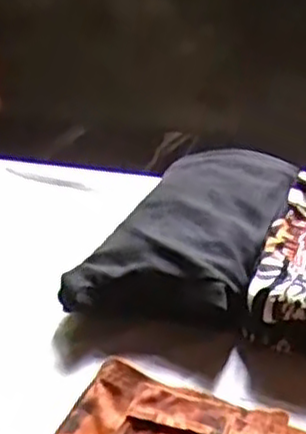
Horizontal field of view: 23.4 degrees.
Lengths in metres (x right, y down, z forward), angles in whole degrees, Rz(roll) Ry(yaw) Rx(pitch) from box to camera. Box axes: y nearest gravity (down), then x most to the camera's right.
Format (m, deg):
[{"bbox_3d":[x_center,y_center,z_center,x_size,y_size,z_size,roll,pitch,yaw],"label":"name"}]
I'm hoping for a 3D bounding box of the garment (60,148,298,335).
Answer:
[{"bbox_3d":[0.046,0.012,0.768,0.166,0.053,0.295,7,32,23],"label":"garment"}]

